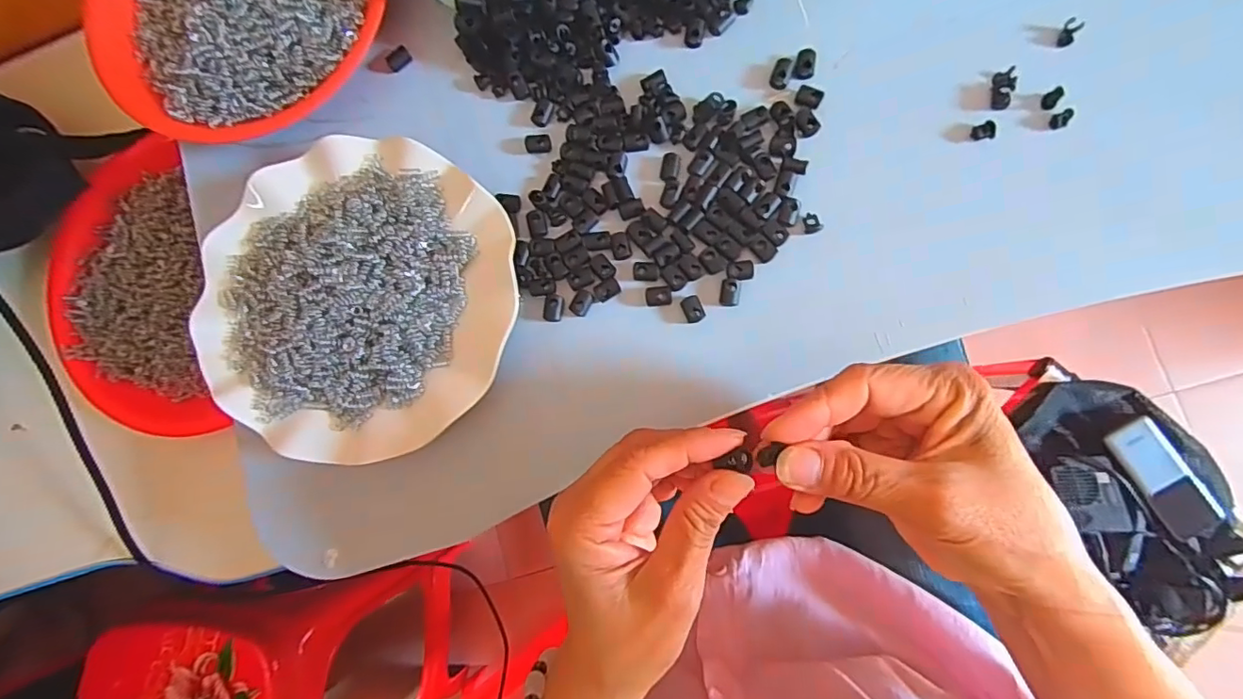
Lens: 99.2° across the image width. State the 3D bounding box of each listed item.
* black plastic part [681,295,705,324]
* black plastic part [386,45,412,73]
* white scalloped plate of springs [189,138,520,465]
[{"bbox_3d":[0.041,-0.023,0.304,0.011,0.007,0.015,-25,83,5],"label":"black plastic part"},{"bbox_3d":[-0.143,-0.186,0.339,0.016,0.008,0.010,-41,82,3],"label":"black plastic part"},{"bbox_3d":[-0.150,-0.030,0.306,0.178,0.035,0.176,-1,86,8],"label":"white scalloped plate of springs"}]

